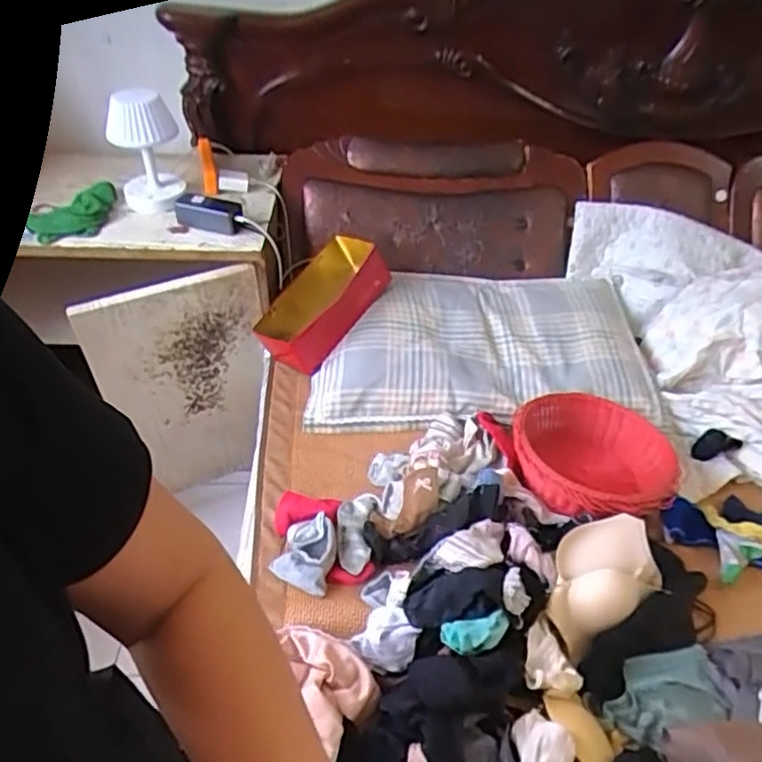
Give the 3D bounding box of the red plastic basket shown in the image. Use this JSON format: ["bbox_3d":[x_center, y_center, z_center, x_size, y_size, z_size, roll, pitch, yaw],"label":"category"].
[{"bbox_3d":[0.365,0.145,1.140,0.267,0.114,0.256,2,42,-2],"label":"red plastic basket"}]

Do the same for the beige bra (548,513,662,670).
[{"bbox_3d":[0.316,0.283,0.945,0.200,0.079,0.125,-24,48,-28],"label":"beige bra"}]

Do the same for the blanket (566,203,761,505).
[{"bbox_3d":[0.852,-0.092,1.337,0.787,0.241,0.675,0,42,-4],"label":"blanket"}]

